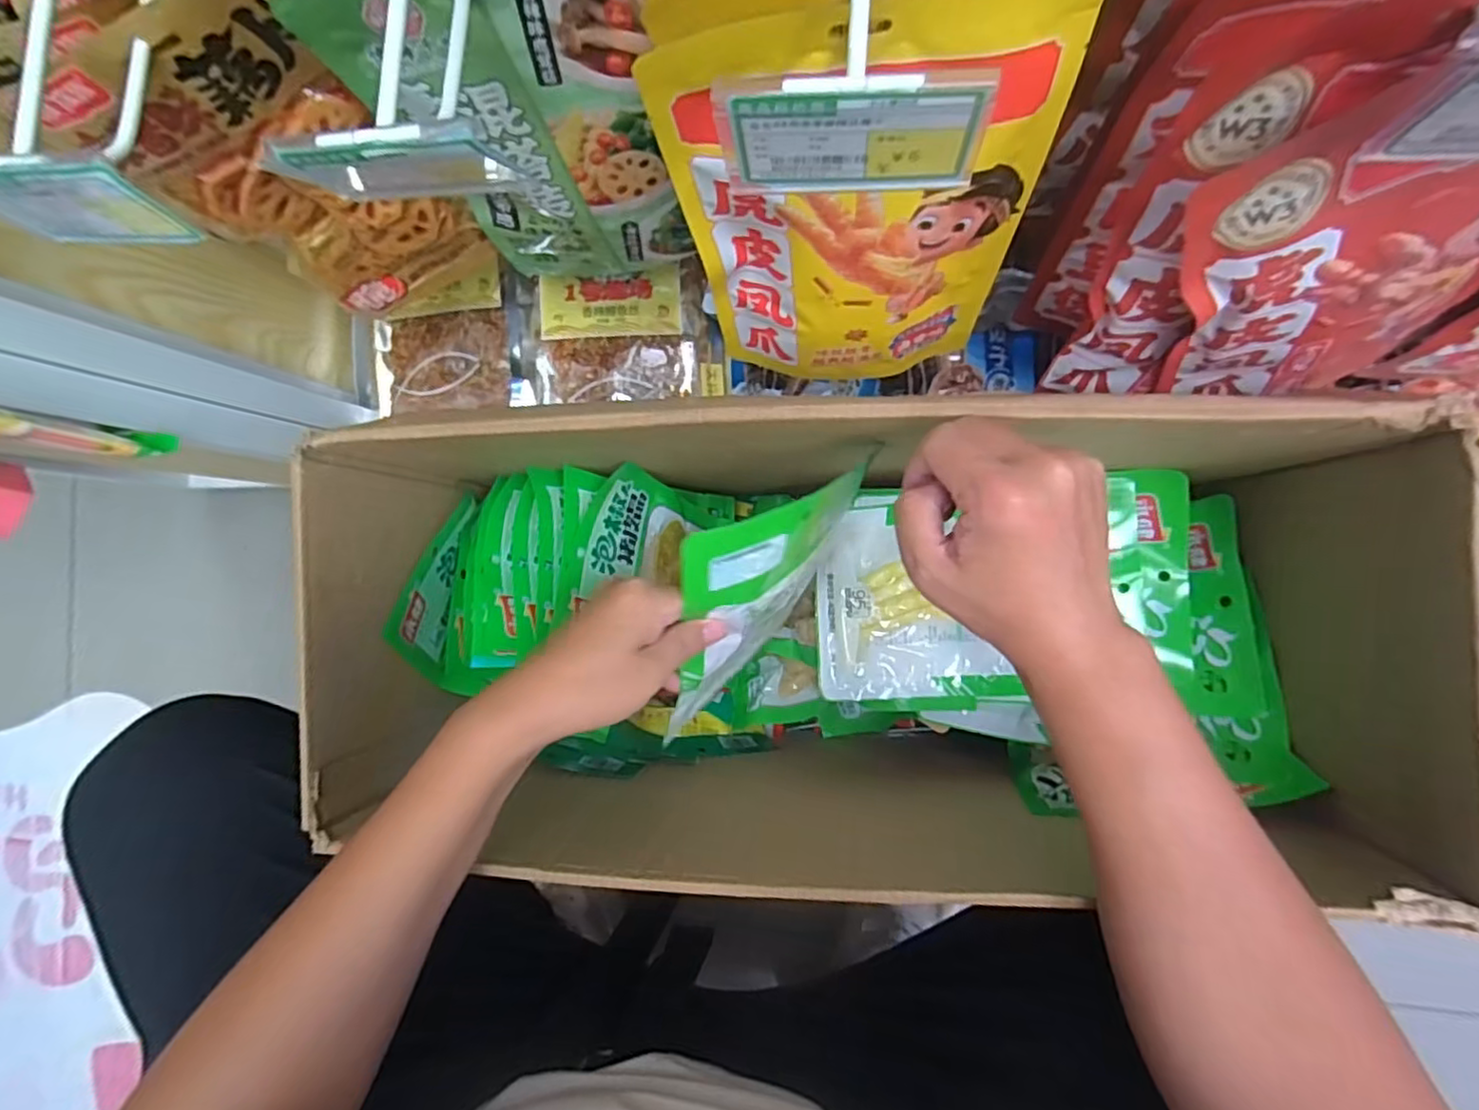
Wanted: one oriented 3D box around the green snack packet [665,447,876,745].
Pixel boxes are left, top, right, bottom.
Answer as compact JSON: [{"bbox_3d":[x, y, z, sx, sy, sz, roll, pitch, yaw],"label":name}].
[{"bbox_3d":[0.011,0.036,0.440,0.128,0.198,0.019,-28,60,-31],"label":"green snack packet"}]

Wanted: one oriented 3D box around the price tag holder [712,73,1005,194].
[{"bbox_3d":[0.034,-0.128,0.204,0.077,0.046,0.006,4,84,8],"label":"price tag holder"}]

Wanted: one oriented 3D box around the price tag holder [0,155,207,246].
[{"bbox_3d":[-0.255,-0.133,0.255,0.074,0.045,0.006,4,80,8],"label":"price tag holder"}]

